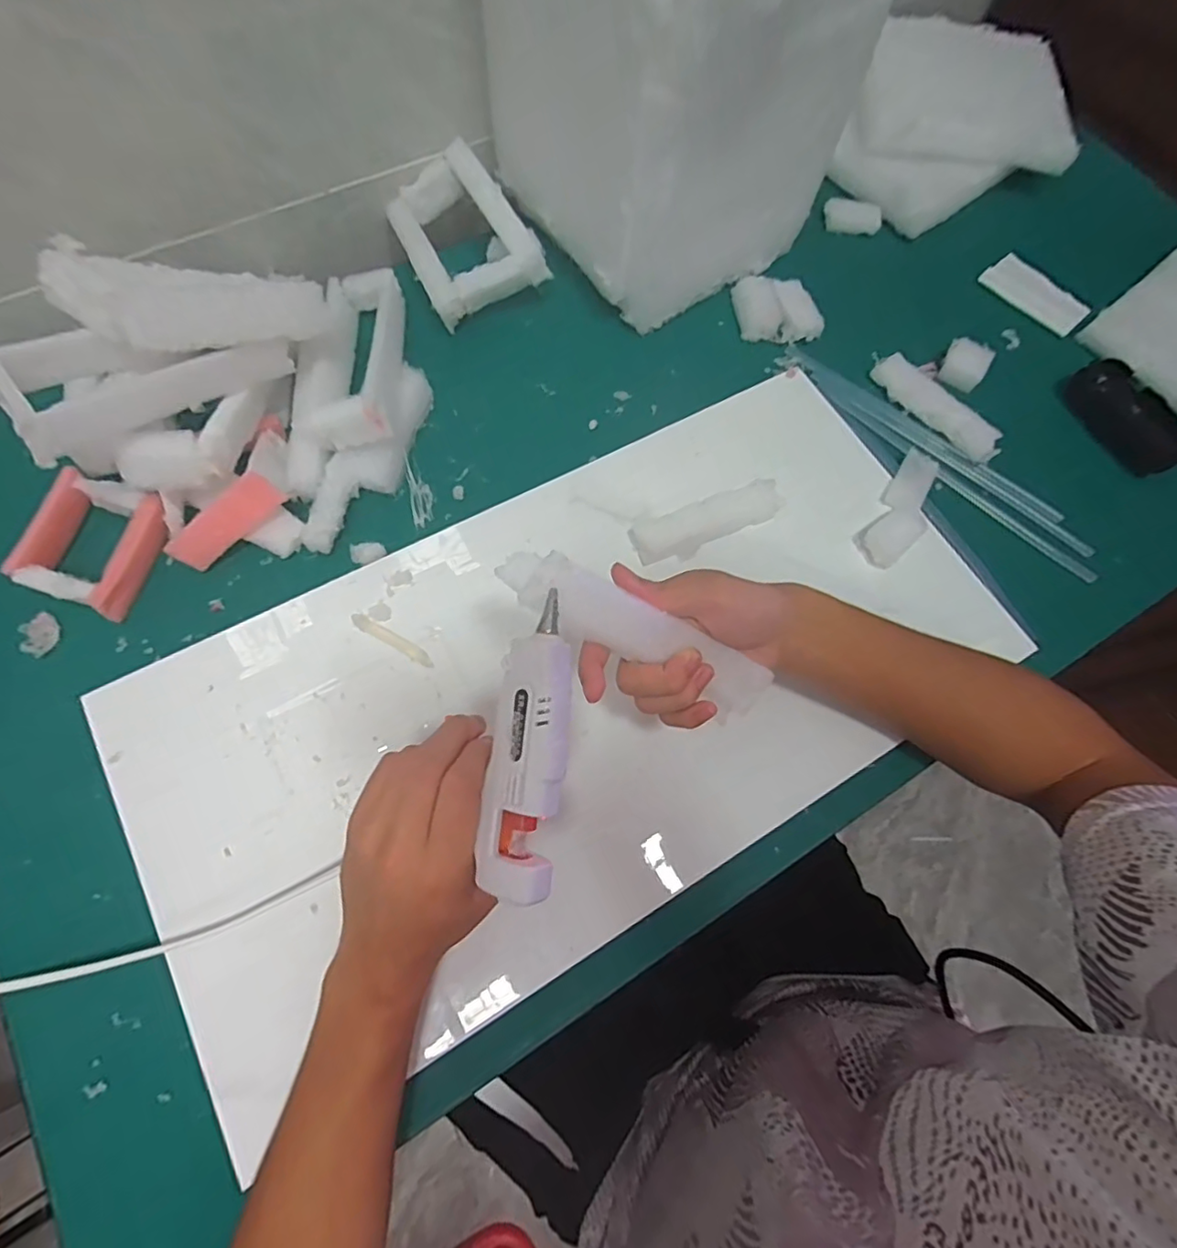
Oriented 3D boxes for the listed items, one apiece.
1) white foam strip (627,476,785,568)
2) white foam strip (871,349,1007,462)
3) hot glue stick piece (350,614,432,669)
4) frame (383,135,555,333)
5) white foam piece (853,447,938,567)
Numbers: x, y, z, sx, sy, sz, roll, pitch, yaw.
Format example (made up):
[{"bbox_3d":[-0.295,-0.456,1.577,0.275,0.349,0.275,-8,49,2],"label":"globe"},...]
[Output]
[{"bbox_3d":[0.093,-0.078,0.445,0.121,0.014,0.035,-21,71,-11],"label":"white foam strip"},{"bbox_3d":[0.299,-0.188,0.499,0.031,0.019,0.122,-34,73,-15],"label":"white foam strip"},{"bbox_3d":[-0.136,0.011,0.405,0.065,0.005,0.010,29,70,9],"label":"hot glue stick piece"},{"bbox_3d":[-0.108,-0.334,0.500,0.098,0.026,0.140,-29,80,7],"label":"frame"},{"bbox_3d":[0.251,-0.093,0.461,0.040,0.010,0.121,36,71,11],"label":"white foam piece"}]

